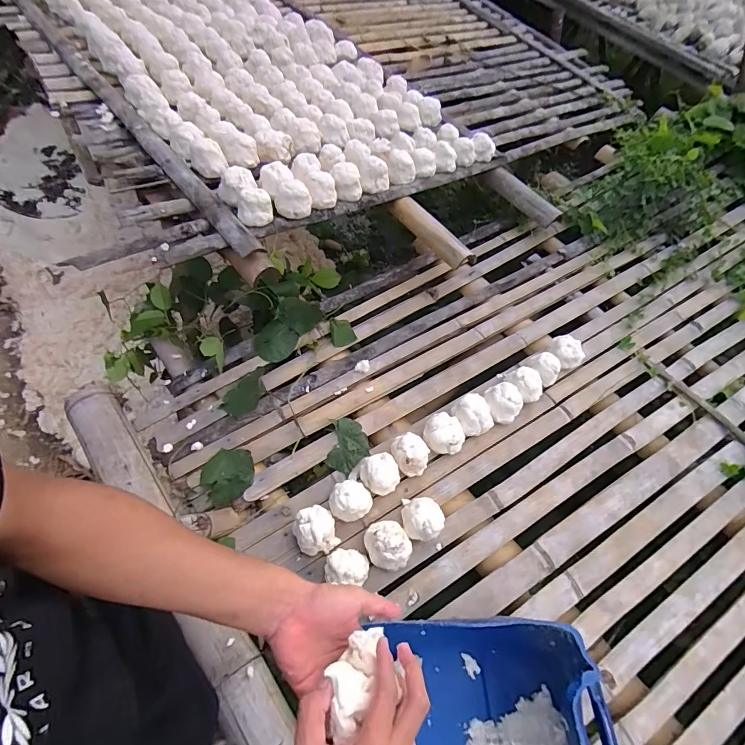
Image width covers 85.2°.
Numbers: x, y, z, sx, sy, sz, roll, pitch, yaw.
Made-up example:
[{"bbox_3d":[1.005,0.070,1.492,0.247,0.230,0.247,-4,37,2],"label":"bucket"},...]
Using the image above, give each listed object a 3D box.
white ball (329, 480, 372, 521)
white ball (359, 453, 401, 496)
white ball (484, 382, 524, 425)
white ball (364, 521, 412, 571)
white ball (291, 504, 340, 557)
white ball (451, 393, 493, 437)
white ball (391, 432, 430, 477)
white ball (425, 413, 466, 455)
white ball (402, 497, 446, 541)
[{"bbox_3d":[-0.037,0.219,0.698,0.073,0.062,0.062,-13,60,-10],"label":"white ball"},{"bbox_3d":[0.014,0.185,0.725,0.065,0.060,0.067,3,59,-6],"label":"white ball"},{"bbox_3d":[0.263,0.065,0.817,0.066,0.066,0.069,3,59,-6],"label":"white ball"},{"bbox_3d":[0.026,0.283,0.666,0.071,0.057,0.079,-22,63,-16],"label":"white ball"},{"bbox_3d":[-0.095,0.262,0.670,0.068,0.053,0.069,-17,61,-12],"label":"white ball"},{"bbox_3d":[0.192,0.087,0.797,0.061,0.073,0.067,3,59,-6],"label":"white ball"},{"bbox_3d":[0.068,0.153,0.748,0.067,0.069,0.063,3,59,-6],"label":"white ball"},{"bbox_3d":[0.138,0.117,0.777,0.077,0.059,0.073,1,59,-2],"label":"white ball"},{"bbox_3d":[0.085,0.250,0.692,0.068,0.062,0.068,3,59,-6],"label":"white ball"}]

